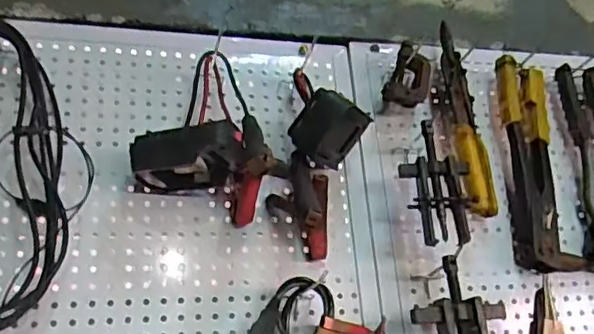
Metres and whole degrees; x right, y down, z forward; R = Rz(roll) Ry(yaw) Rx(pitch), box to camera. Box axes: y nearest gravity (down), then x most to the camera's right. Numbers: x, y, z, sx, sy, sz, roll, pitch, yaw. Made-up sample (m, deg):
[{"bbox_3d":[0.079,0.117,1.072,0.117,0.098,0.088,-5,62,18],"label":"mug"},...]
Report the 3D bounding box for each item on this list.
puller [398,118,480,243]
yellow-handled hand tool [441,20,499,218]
[{"bbox_3d":[0.141,0.015,0.612,0.065,0.122,0.016,-3,-20,-4],"label":"puller"},{"bbox_3d":[0.199,-0.050,0.699,0.029,0.218,0.069,-13,-22,24],"label":"yellow-handled hand tool"}]

